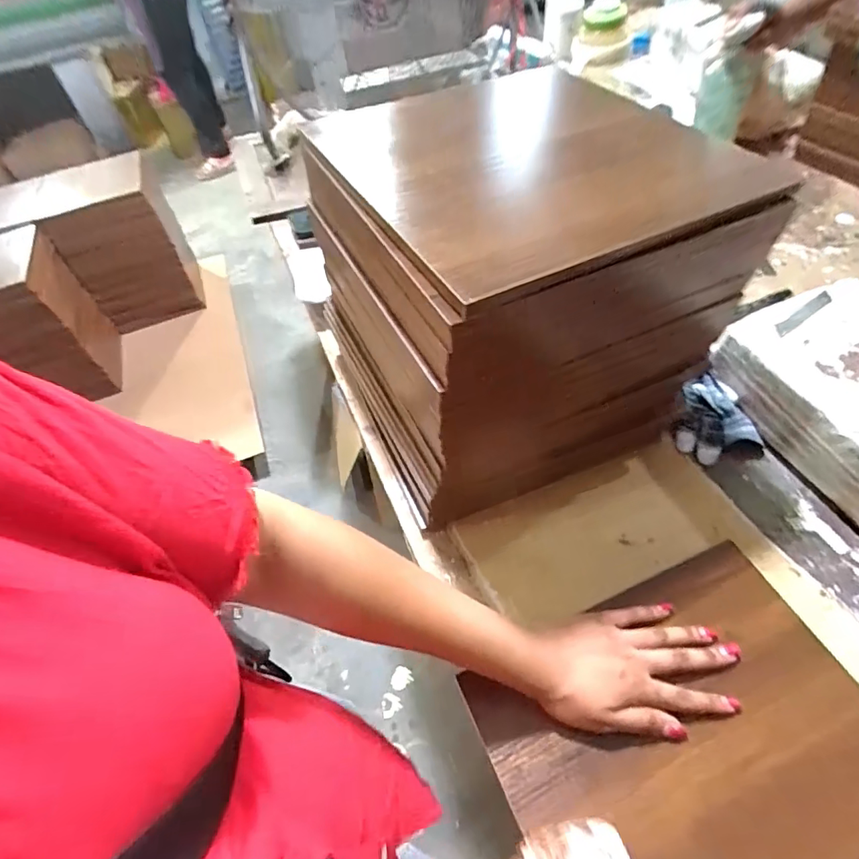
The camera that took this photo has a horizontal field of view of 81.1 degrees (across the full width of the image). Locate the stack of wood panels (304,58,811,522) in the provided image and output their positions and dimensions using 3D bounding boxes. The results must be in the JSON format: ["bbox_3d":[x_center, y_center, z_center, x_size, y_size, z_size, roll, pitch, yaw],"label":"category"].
[{"bbox_3d":[0.087,-0.159,0.539,0.325,0.288,0.332,-24,57,-11],"label":"stack of wood panels"}]

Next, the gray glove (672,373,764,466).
[{"bbox_3d":[0.341,-0.011,0.616,0.086,0.031,0.110,-11,54,0],"label":"gray glove"}]

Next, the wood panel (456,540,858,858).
[{"bbox_3d":[0.240,0.293,0.394,0.316,0.021,0.332,-21,57,-13],"label":"wood panel"}]

